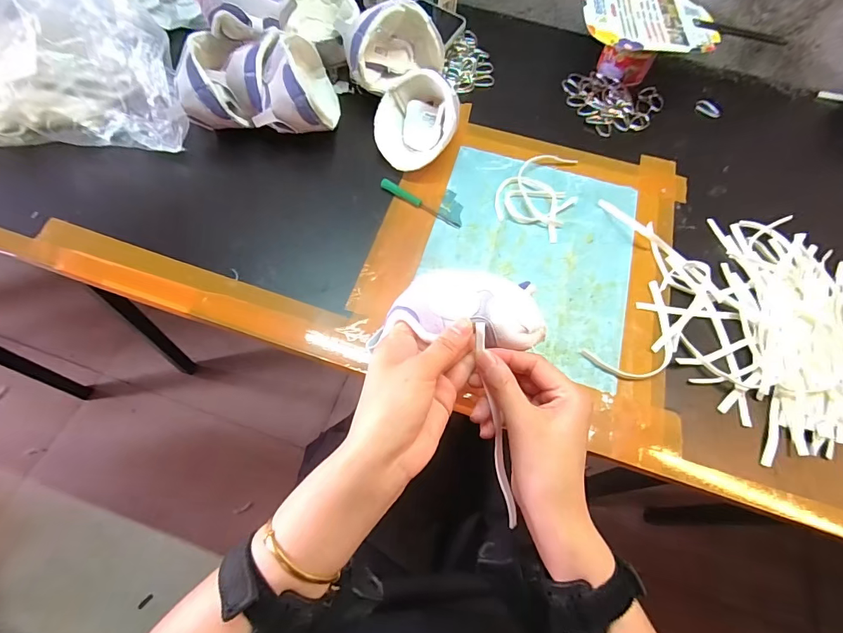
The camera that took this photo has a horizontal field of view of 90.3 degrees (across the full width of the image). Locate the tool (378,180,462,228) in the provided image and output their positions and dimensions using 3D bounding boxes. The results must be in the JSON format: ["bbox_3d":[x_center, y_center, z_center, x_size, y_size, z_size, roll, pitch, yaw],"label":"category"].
[{"bbox_3d":[-0.002,-0.119,0.445,0.097,0.007,0.011,33,66,13],"label":"tool"}]

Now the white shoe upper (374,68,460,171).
[{"bbox_3d":[-0.008,-0.219,0.462,0.085,0.064,0.089,1,63,-2],"label":"white shoe upper"}]

